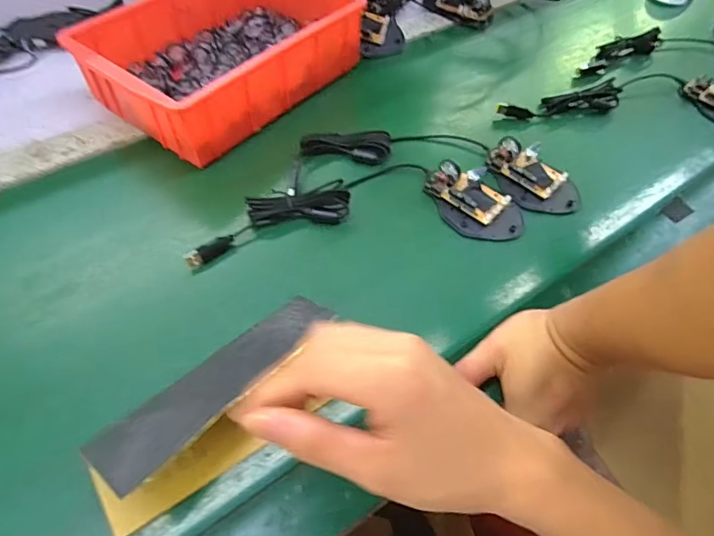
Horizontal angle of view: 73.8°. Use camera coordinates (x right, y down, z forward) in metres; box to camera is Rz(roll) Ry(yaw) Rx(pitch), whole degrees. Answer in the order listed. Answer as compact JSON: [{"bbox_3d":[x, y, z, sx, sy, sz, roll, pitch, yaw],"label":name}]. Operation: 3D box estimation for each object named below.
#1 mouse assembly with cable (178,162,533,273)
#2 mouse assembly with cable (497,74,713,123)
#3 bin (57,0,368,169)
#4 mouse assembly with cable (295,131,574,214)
[{"bbox_3d":[0.004,-0.065,0.472,0.318,0.028,0.104,-5,56,-7],"label":"mouse assembly with cable"},{"bbox_3d":[0.346,-0.228,0.610,0.342,0.019,0.114,2,54,-2],"label":"mouse assembly with cable"},{"bbox_3d":[-0.151,-0.257,0.561,0.194,0.081,0.276,35,60,19],"label":"bin"},{"bbox_3d":[0.095,-0.130,0.522,0.292,0.026,0.090,13,55,6],"label":"mouse assembly with cable"}]

